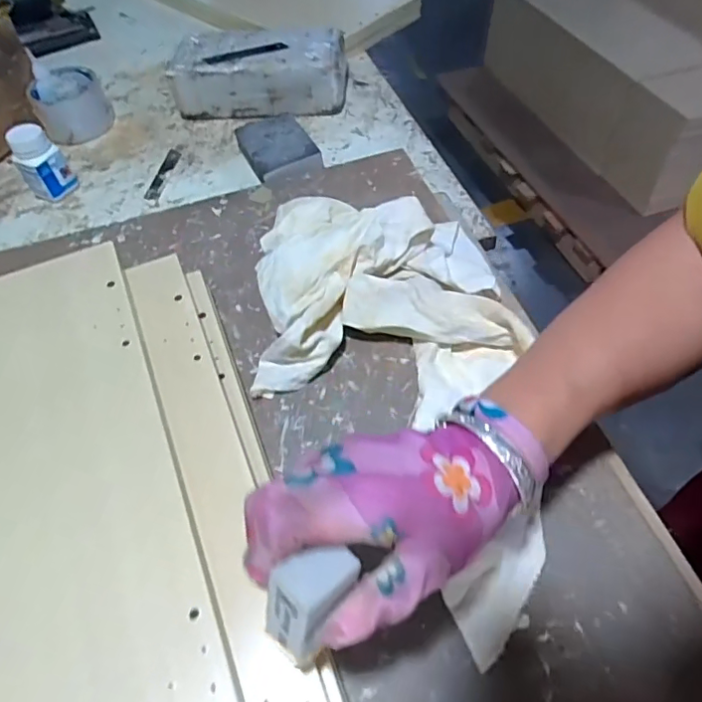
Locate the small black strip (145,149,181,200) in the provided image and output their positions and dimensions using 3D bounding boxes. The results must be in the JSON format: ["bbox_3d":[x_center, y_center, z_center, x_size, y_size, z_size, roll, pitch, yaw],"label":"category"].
[{"bbox_3d":[-0.218,-0.204,0.641,0.018,0.004,0.088,4,52,8],"label":"small black strip"}]

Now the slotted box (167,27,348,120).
[{"bbox_3d":[-0.112,-0.346,0.691,0.212,0.072,0.097,3,53,6],"label":"slotted box"}]

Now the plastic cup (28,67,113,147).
[{"bbox_3d":[-0.348,-0.306,0.691,0.084,0.059,0.092,-21,55,-12],"label":"plastic cup"}]

